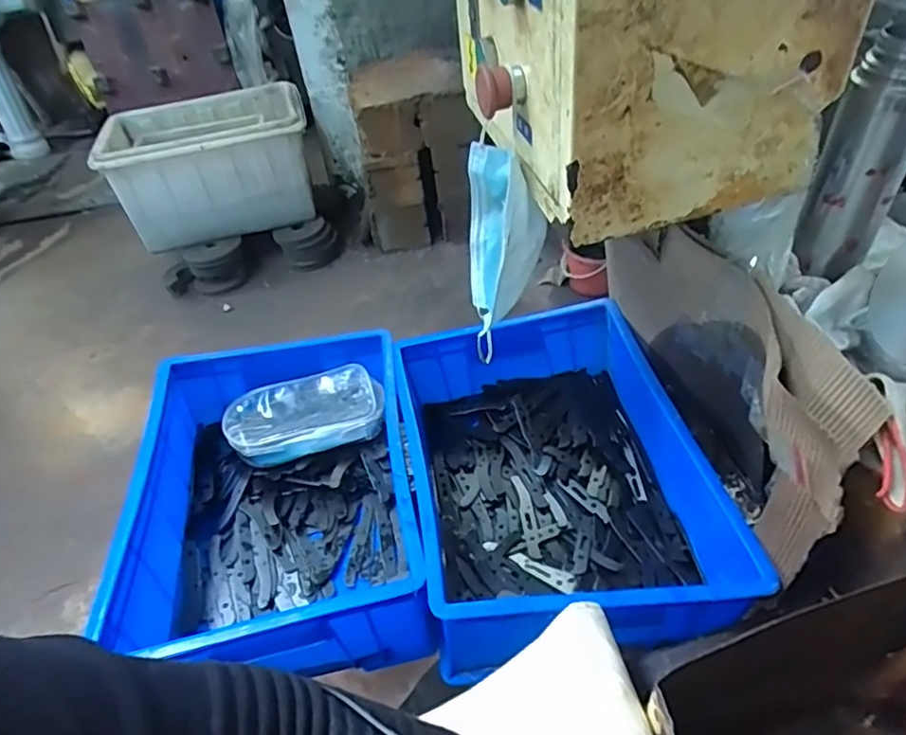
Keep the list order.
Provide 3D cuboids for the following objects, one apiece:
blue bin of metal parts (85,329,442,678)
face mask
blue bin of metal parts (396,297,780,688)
[{"bbox_3d":[-0.189,0.139,0.716,0.295,0.141,0.404,-12,44,-4],"label":"blue bin of metal parts"},{"bbox_3d":[0.046,-0.113,0.559,0.068,0.153,0.095,-4,44,4],"label":"face mask"},{"bbox_3d":[0.109,0.112,0.711,0.297,0.145,0.410,-9,44,-1],"label":"blue bin of metal parts"}]

